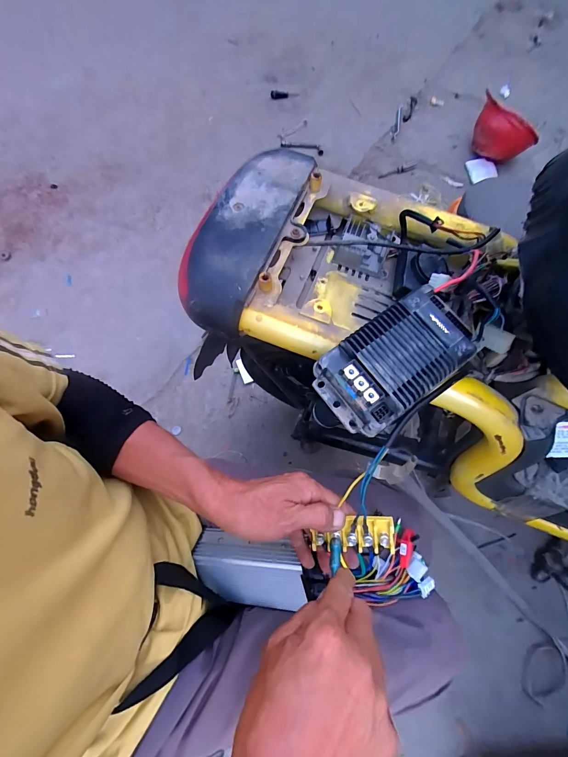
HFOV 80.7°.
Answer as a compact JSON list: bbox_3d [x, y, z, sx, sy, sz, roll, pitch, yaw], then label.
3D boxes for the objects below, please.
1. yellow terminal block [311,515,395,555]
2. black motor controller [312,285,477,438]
[{"bbox_3d":[0.069,0.159,0.339,0.081,0.021,0.038,-4,87,4],"label":"yellow terminal block"},{"bbox_3d":[0.109,-0.015,0.328,0.151,0.038,0.089,-32,73,-12],"label":"black motor controller"}]

